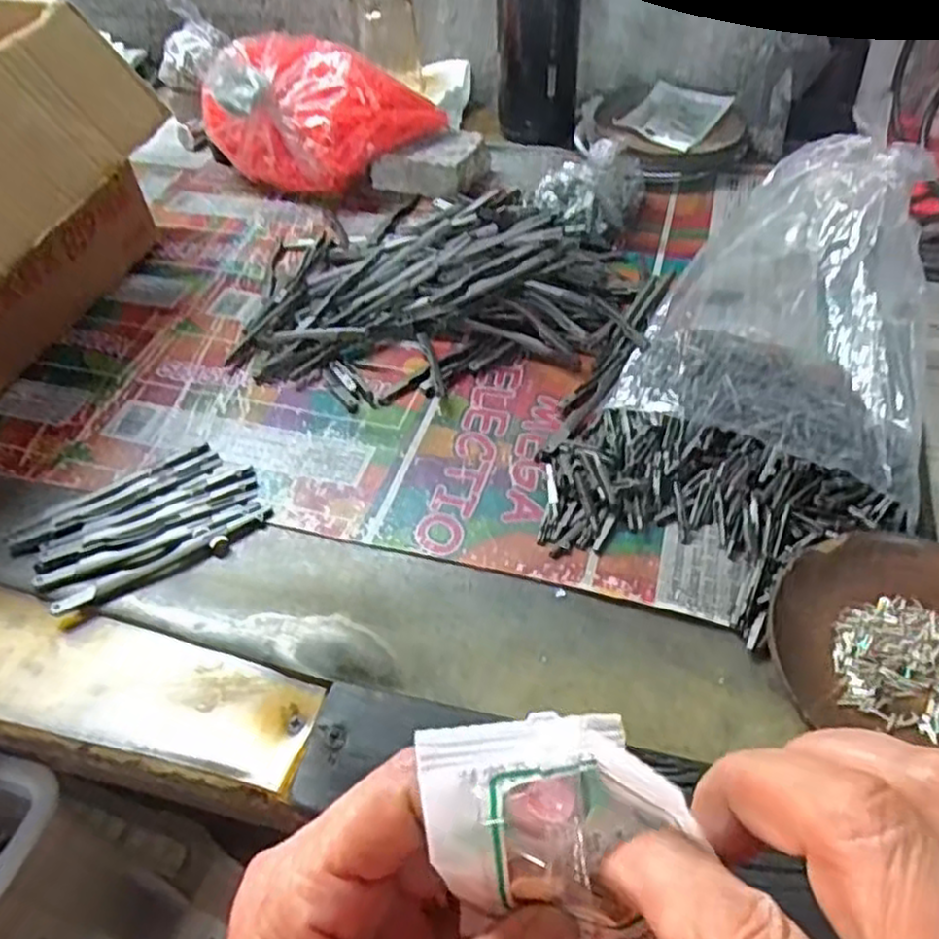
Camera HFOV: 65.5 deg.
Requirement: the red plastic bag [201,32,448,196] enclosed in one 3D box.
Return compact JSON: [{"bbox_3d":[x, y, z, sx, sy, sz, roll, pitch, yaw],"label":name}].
[{"bbox_3d":[-0.118,-0.273,0.565,0.147,0.093,0.117,-32,54,-23],"label":"red plastic bag"}]

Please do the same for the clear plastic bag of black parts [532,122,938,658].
[{"bbox_3d":[0.166,-0.066,0.379,0.163,0.073,0.307,26,54,24],"label":"clear plastic bag of black parts"}]

